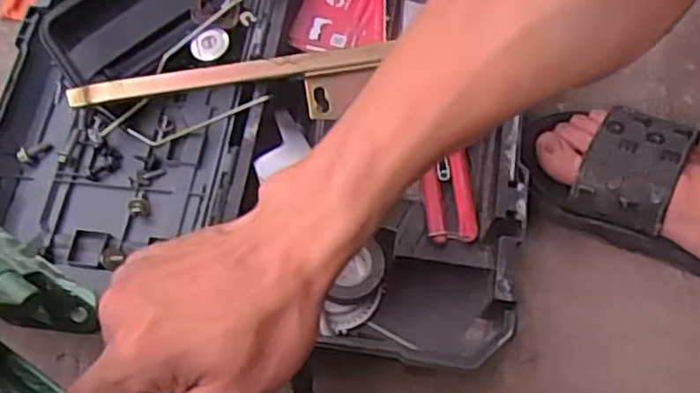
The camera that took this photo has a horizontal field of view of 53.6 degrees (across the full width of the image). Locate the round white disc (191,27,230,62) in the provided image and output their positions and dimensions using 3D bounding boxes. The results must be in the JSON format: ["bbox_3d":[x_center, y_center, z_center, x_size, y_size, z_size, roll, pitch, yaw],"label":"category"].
[{"bbox_3d":[-0.118,-0.130,0.591,0.025,0.011,0.033,38,73,12],"label":"round white disc"}]

